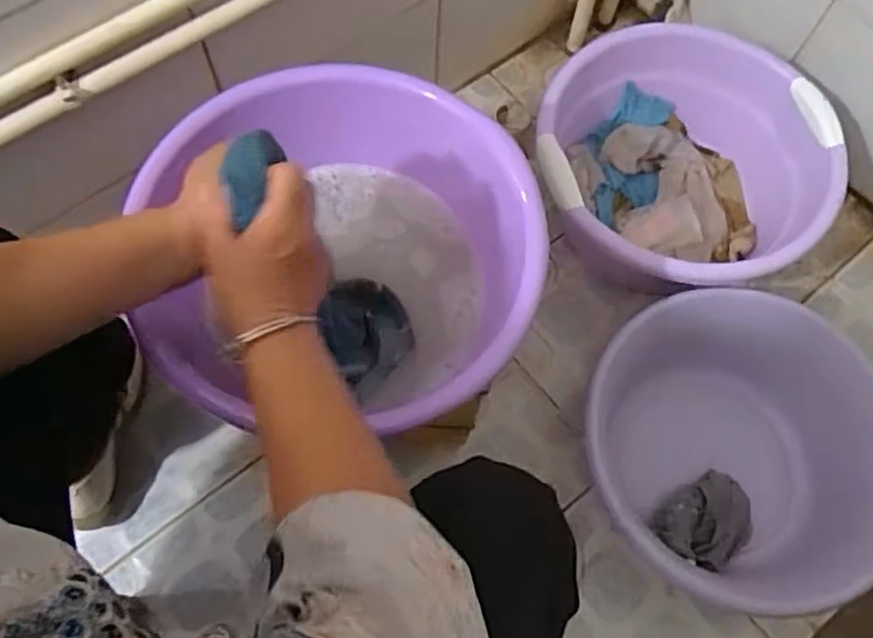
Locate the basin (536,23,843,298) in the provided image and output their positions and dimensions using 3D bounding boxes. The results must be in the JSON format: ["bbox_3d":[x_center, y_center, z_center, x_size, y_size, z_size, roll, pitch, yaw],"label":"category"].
[{"bbox_3d":[0.331,-0.204,1.027,0.376,0.194,0.389,1,67,-2],"label":"basin"}]

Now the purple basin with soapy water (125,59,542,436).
[{"bbox_3d":[-0.077,-0.055,0.701,0.342,0.139,0.350,1,67,-2],"label":"purple basin with soapy water"}]

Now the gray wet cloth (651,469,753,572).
[{"bbox_3d":[0.328,0.246,0.889,0.135,0.041,0.096,-35,72,-15],"label":"gray wet cloth"}]

